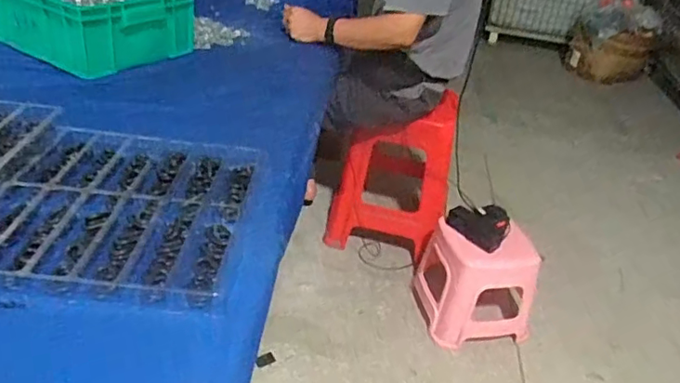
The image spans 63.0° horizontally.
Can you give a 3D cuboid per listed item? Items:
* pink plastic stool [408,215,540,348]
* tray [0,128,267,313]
[{"bbox_3d":[0.398,0.247,1.627,0.286,0.308,0.271,-1,33,-14],"label":"pink plastic stool"},{"bbox_3d":[-0.286,0.013,0.747,0.327,0.030,0.328,7,32,-1],"label":"tray"}]

